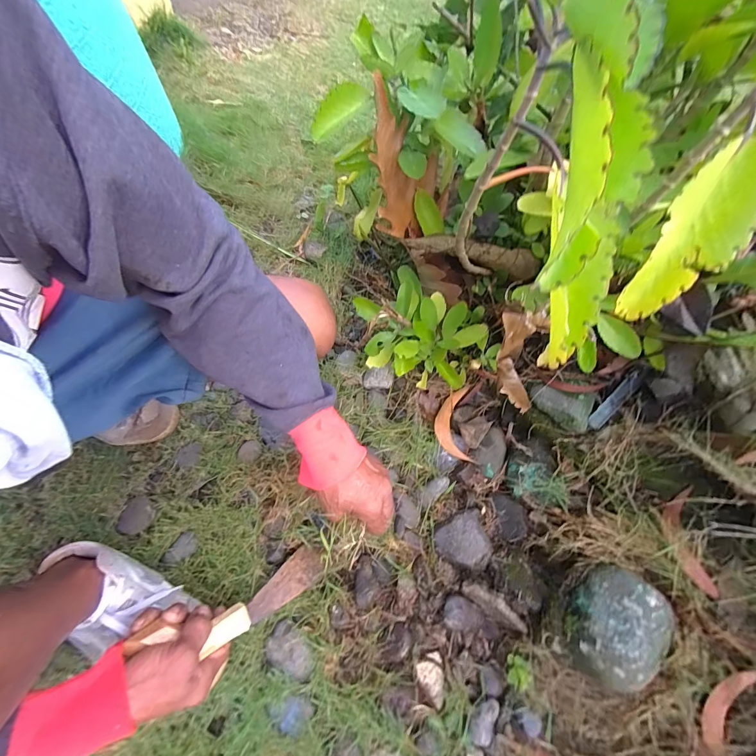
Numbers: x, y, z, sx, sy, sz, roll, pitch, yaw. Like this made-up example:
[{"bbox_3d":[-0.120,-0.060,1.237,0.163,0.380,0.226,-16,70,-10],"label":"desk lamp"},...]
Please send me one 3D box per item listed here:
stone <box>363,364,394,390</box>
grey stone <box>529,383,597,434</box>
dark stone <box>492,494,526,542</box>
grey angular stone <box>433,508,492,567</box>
[{"bbox_3d":[0.002,0.003,0.621,0.052,0.030,0.032,-2,82,10],"label":"stone"},{"bbox_3d":[0.262,0.037,0.511,0.083,0.027,0.049,28,72,41],"label":"grey stone"},{"bbox_3d":[0.199,0.210,0.539,0.040,0.017,0.065,-7,63,-2],"label":"dark stone"},{"bbox_3d":[0.117,0.226,0.495,0.074,0.027,0.065,-11,68,-9],"label":"grey angular stone"}]

